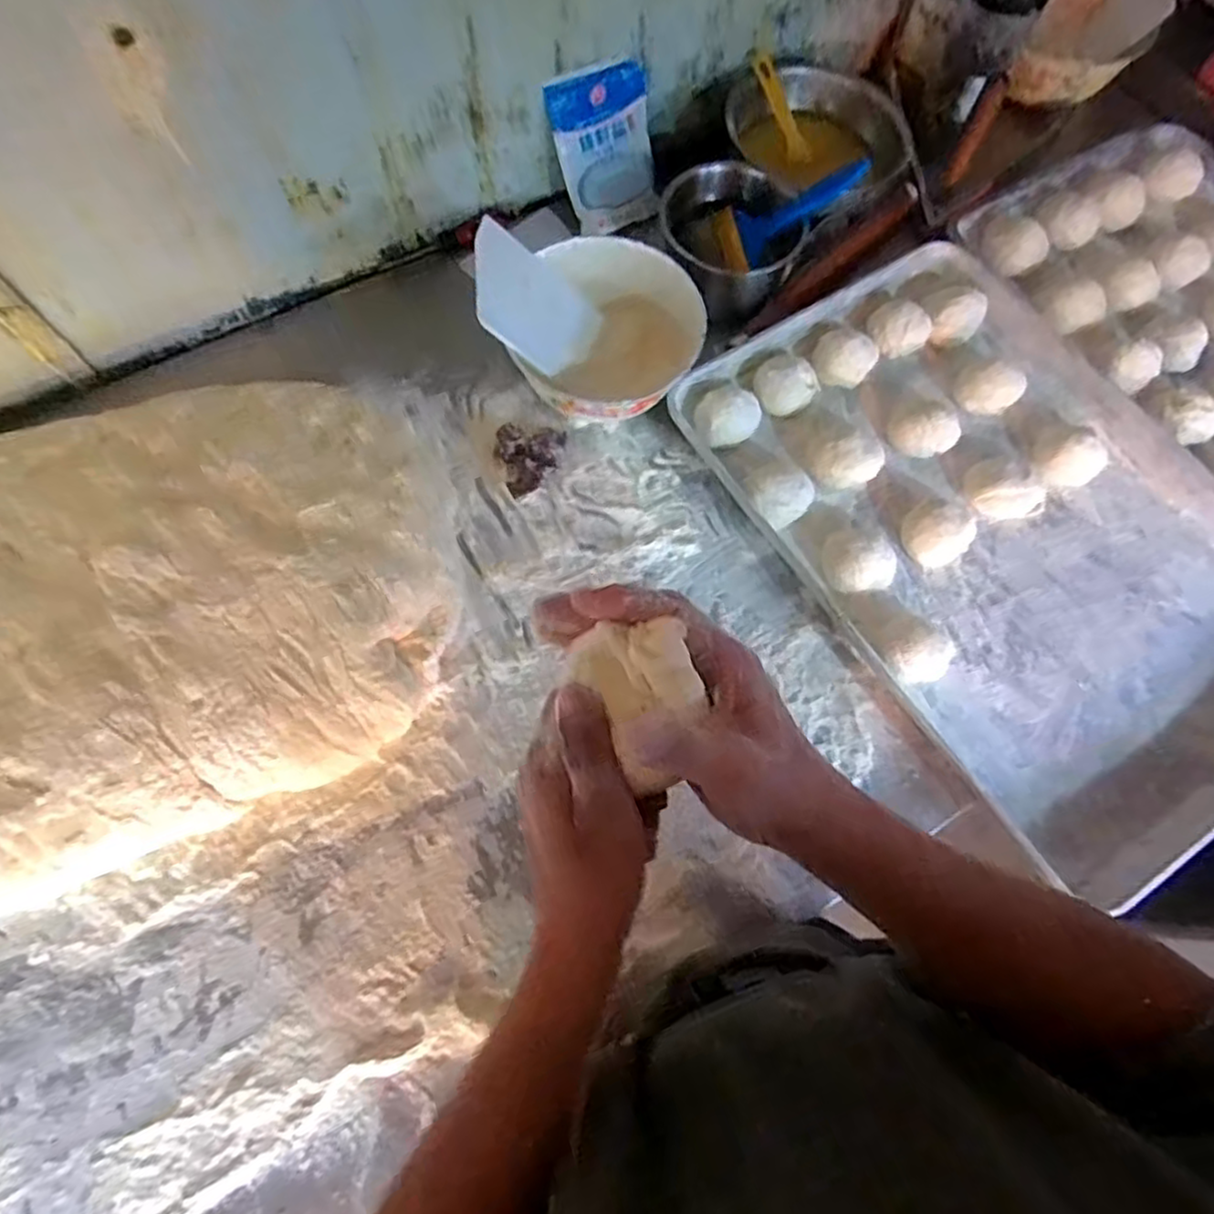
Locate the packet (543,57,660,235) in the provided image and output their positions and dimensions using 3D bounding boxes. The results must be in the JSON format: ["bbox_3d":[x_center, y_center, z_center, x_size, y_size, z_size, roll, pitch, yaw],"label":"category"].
[{"bbox_3d":[0.004,-0.512,0.794,0.112,0.151,0.026,-28,41,-5],"label":"packet"}]

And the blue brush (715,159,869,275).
[{"bbox_3d":[0.199,-0.420,0.759,0.164,0.048,0.071,-21,70,25],"label":"blue brush"}]

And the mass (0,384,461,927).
[{"bbox_3d":[-0.530,0.046,0.610,0.829,0.068,0.423,-23,73,-9],"label":"mass"}]

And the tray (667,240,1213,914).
[{"bbox_3d":[0.386,-0.078,0.700,0.410,0.039,0.611,-31,75,-12],"label":"tray"}]

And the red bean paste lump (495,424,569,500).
[{"bbox_3d":[-0.075,-0.158,0.726,0.072,0.019,0.078,1,71,-2],"label":"red bean paste lump"}]

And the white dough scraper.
[{"bbox_3d":[-0.078,-0.298,0.701,0.141,0.007,0.102,33,72,-25],"label":"white dough scraper"}]

